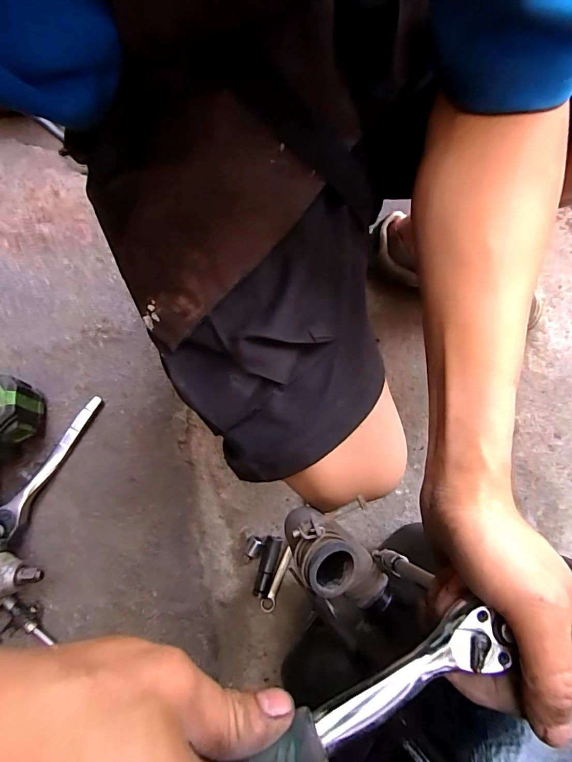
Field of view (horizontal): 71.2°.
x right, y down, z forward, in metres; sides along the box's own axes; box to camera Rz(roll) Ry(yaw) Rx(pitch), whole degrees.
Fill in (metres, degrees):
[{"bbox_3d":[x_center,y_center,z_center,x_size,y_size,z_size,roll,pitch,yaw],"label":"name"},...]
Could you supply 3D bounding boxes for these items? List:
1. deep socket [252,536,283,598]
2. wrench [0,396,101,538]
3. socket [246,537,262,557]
[{"bbox_3d":[-0.025,0.256,0.553,0.022,0.015,0.078,15,77,3],"label":"deep socket"},{"bbox_3d":[-0.326,0.107,0.538,0.029,0.046,0.205,24,77,5],"label":"wrench"},{"bbox_3d":[-0.044,0.231,0.558,0.015,0.017,0.027,26,81,7],"label":"socket"}]

